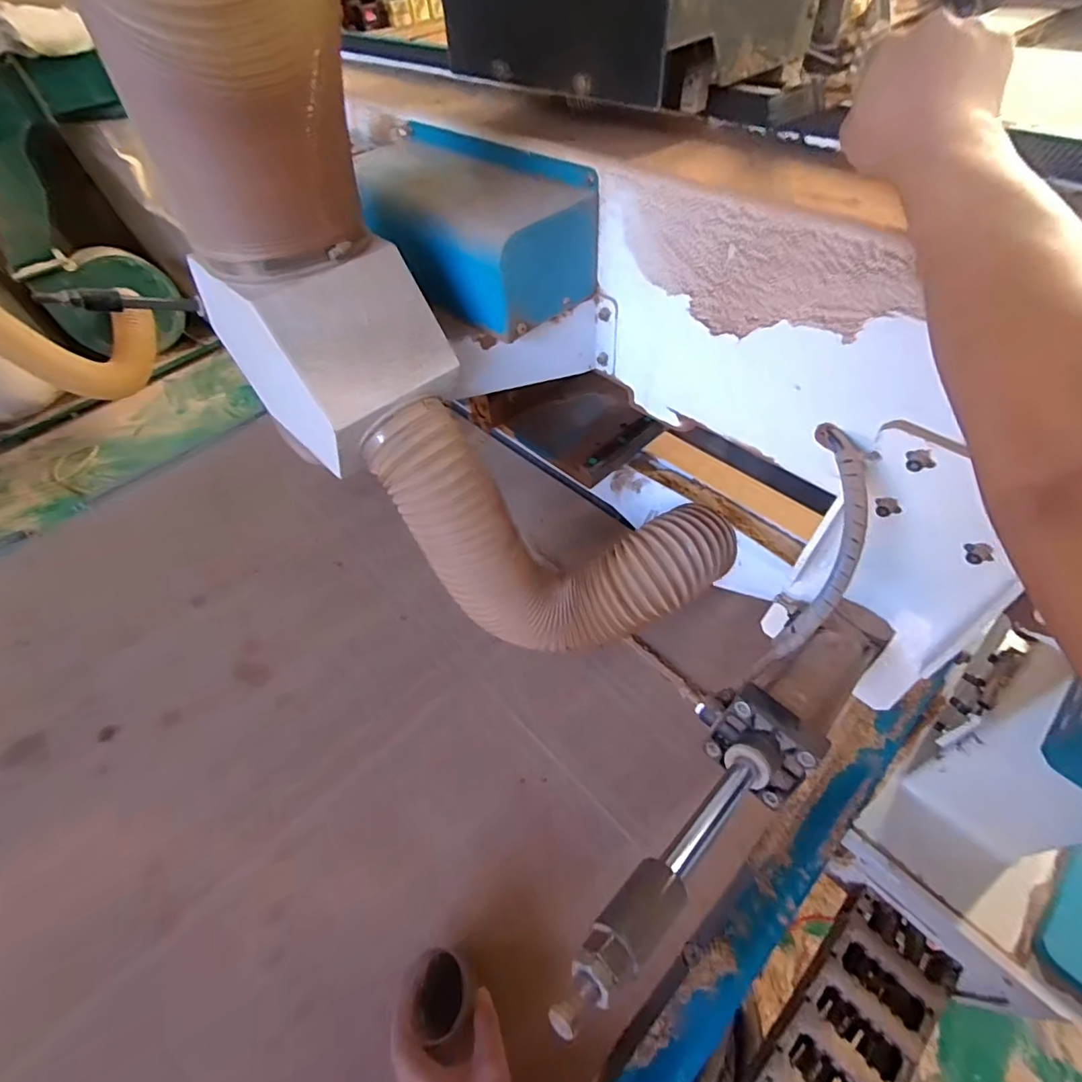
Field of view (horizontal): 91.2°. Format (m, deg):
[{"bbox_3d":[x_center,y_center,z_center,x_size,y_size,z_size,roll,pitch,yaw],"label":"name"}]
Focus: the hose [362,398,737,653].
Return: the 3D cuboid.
[{"bbox_3d":[0.034,-0.009,0.610,0.399,0.267,0.148,-2,52,4],"label":"hose"}]

